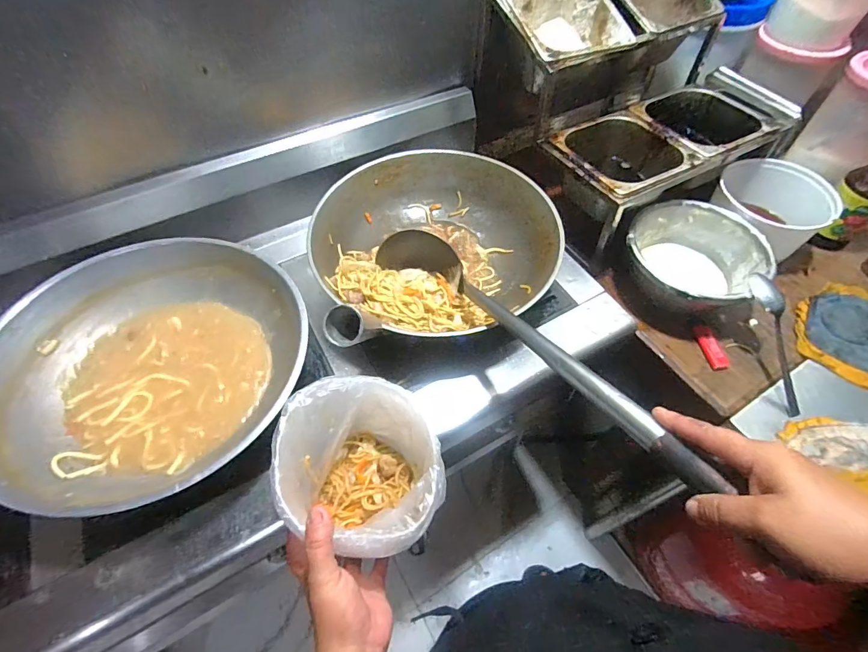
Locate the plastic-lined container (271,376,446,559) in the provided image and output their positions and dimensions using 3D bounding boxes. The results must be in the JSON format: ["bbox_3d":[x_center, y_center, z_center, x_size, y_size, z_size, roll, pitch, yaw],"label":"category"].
[{"bbox_3d":[-0.063,0.136,0.404,0.131,0.107,0.158,-22,58,-13],"label":"plastic-lined container"}]

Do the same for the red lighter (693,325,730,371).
[{"bbox_3d":[0.386,0.029,0.584,0.024,0.008,0.067,-6,56,-3],"label":"red lighter"}]

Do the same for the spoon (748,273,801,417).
[{"bbox_3d":[0.441,0.022,0.538,0.025,0.037,0.185,-9,85,-5],"label":"spoon"}]

